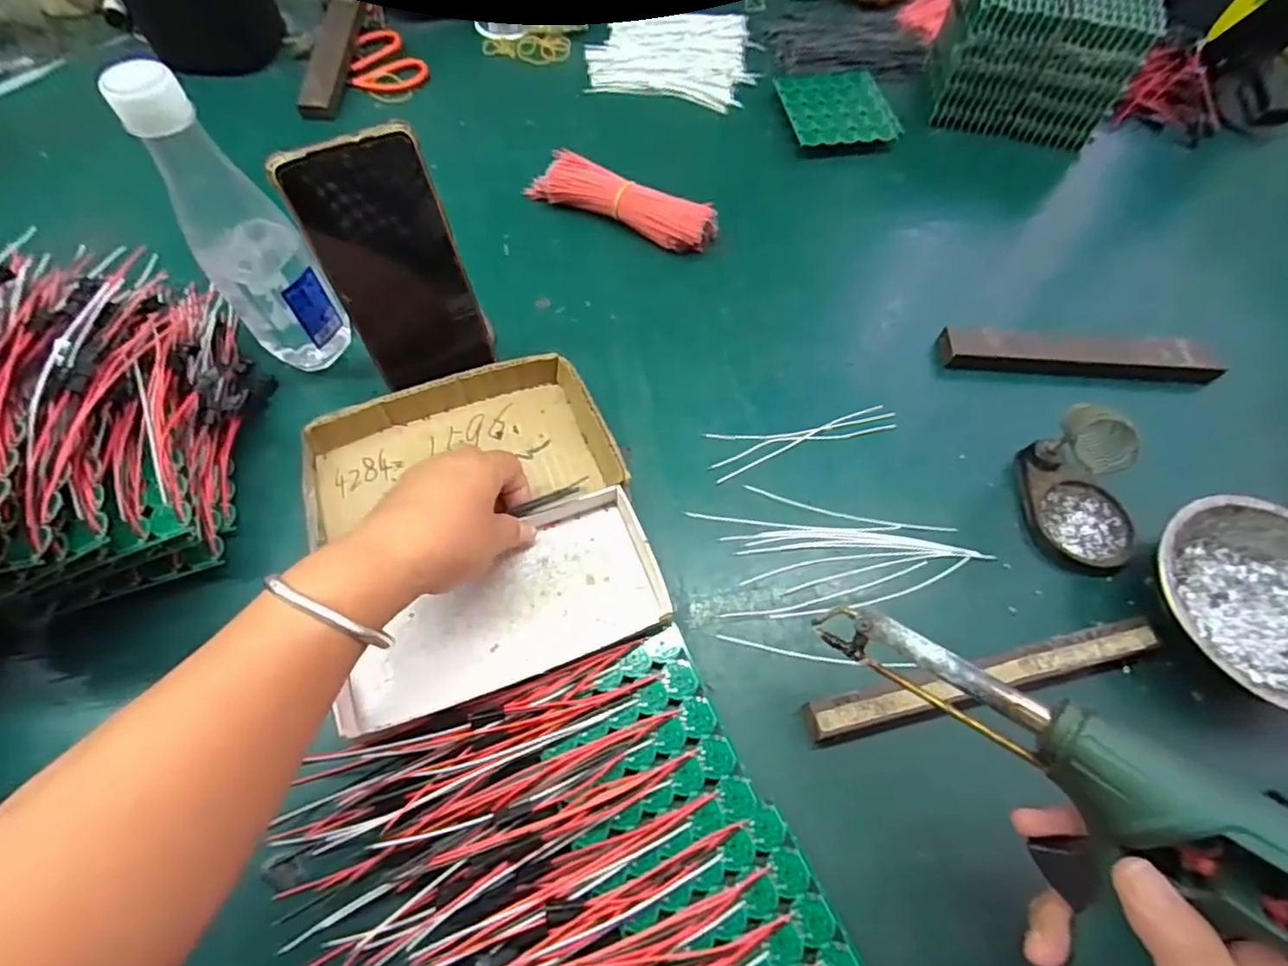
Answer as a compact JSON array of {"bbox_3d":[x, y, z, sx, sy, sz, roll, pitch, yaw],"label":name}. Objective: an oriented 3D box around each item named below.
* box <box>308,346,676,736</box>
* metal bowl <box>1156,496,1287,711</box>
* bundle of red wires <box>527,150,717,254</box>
[{"bbox_3d":[-0.104,0.023,0.375,0.186,0.025,0.200,-17,65,-12],"label":"box"},{"bbox_3d":[0.366,0.076,0.358,0.118,0.046,0.122,1,63,-3],"label":"metal bowl"},{"bbox_3d":[-0.019,-0.243,0.519,0.165,0.037,0.037,26,64,10],"label":"bundle of red wires"}]

